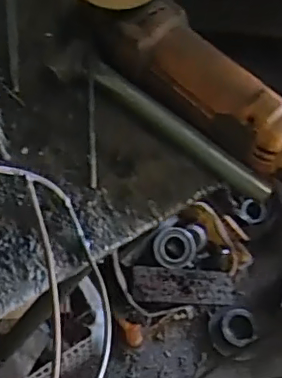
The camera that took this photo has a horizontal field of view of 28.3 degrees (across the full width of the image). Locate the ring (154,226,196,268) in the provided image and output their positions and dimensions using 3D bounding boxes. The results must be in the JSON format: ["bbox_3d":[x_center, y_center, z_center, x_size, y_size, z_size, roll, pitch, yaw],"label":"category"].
[{"bbox_3d":[0.074,0.128,1.212,0.093,0.026,0.084,-12,64,-10],"label":"ring"}]

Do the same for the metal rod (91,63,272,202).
[{"bbox_3d":[0.035,-0.054,0.513,0.197,0.019,0.020,36,66,14],"label":"metal rod"}]

